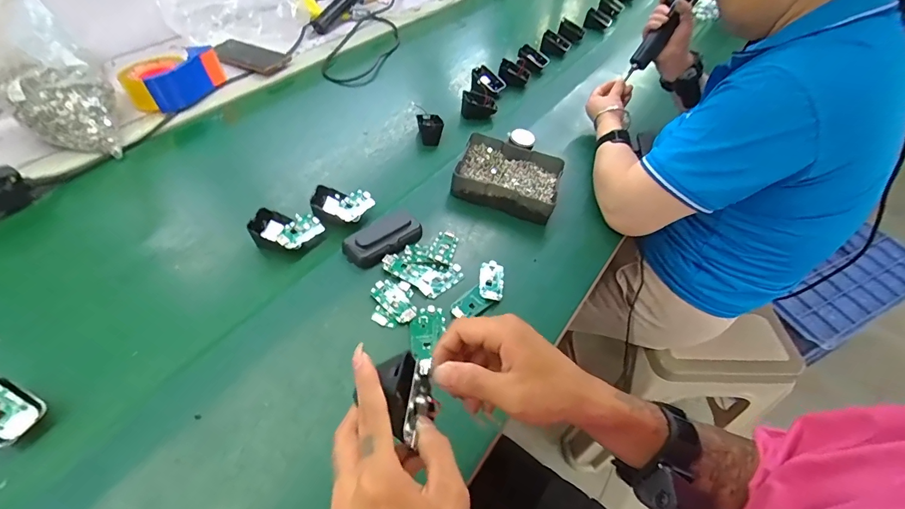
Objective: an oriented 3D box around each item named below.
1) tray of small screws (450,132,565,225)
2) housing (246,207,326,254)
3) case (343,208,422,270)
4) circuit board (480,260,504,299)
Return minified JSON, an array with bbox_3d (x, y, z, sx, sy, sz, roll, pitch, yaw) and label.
[{"bbox_3d":[0.089,-0.123,0.665,0.158,0.047,0.132,19,51,9],"label":"tray of small screws"},{"bbox_3d":[-0.223,-0.027,0.562,0.085,0.040,0.060,14,50,4],"label":"housing"},{"bbox_3d":[-0.091,-0.025,0.564,0.055,0.024,0.104,37,56,22],"label":"case"},{"bbox_3d":[0.052,0.033,0.554,0.031,0.008,0.062,8,50,-1],"label":"circuit board"}]

